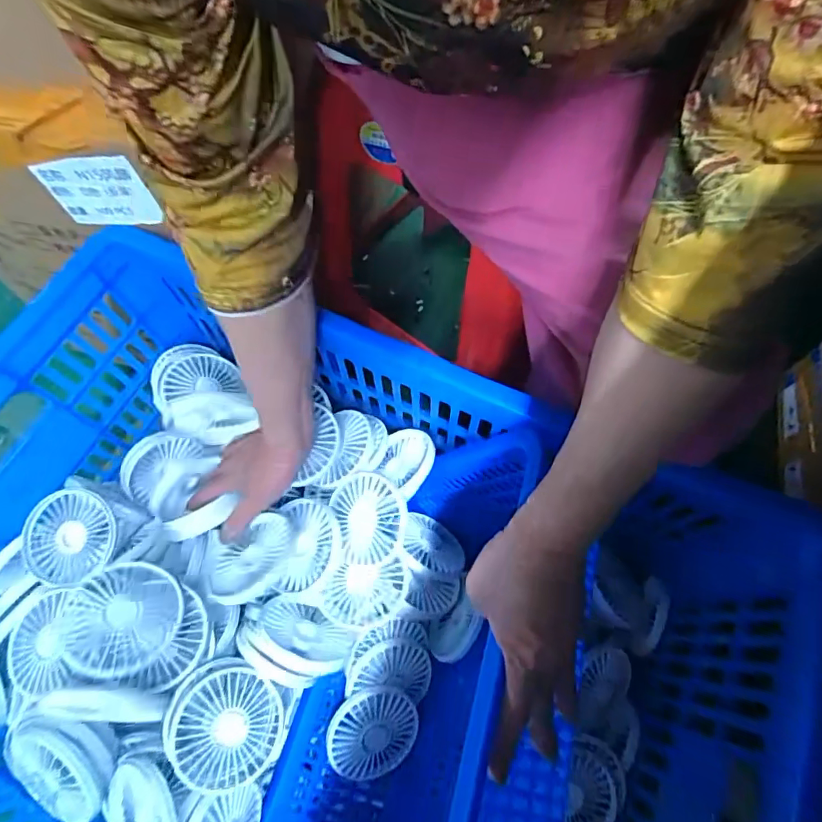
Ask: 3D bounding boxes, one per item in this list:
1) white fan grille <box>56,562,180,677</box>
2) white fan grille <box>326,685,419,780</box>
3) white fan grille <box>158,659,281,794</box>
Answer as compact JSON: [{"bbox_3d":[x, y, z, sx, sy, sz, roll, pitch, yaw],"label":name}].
[{"bbox_3d":[-0.233,0.168,0.403,0.082,0.015,0.083,17,49,-20],"label":"white fan grille"},{"bbox_3d":[-0.034,0.299,0.463,0.085,0.009,0.081,5,86,-24],"label":"white fan grille"},{"bbox_3d":[-0.155,0.260,0.412,0.084,0.016,0.096,-33,82,-40],"label":"white fan grille"}]

